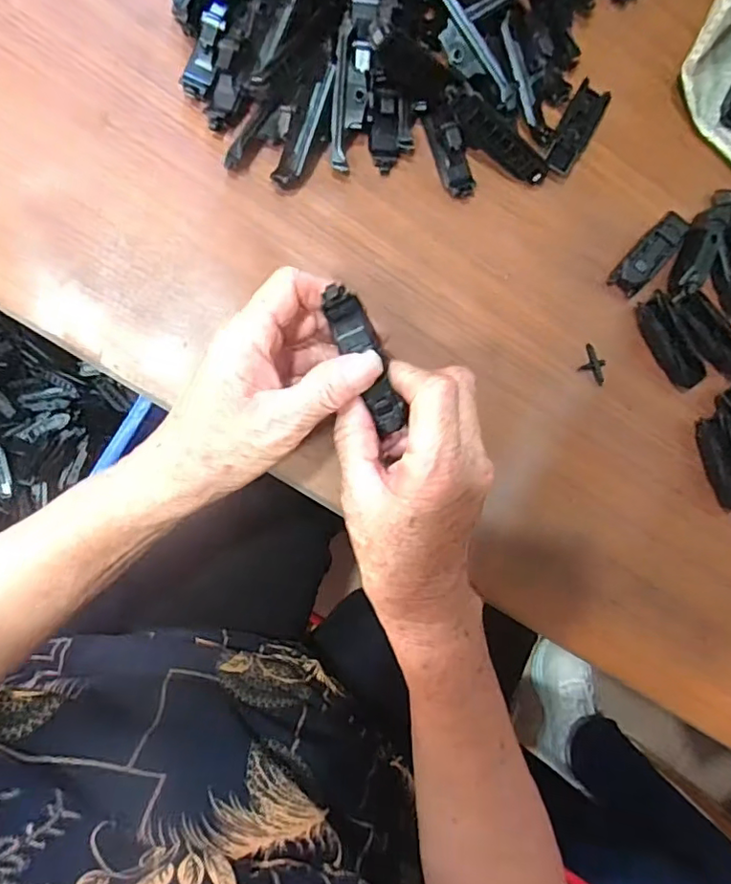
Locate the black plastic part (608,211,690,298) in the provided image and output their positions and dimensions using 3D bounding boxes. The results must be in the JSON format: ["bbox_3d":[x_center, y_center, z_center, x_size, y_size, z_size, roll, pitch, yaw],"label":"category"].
[{"bbox_3d":[0.190,-0.127,0.369,0.019,0.016,0.063,41,84,-6],"label":"black plastic part"}]

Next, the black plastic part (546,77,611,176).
[{"bbox_3d":[0.138,-0.204,0.364,0.023,0.014,0.060,29,85,-8],"label":"black plastic part"}]

